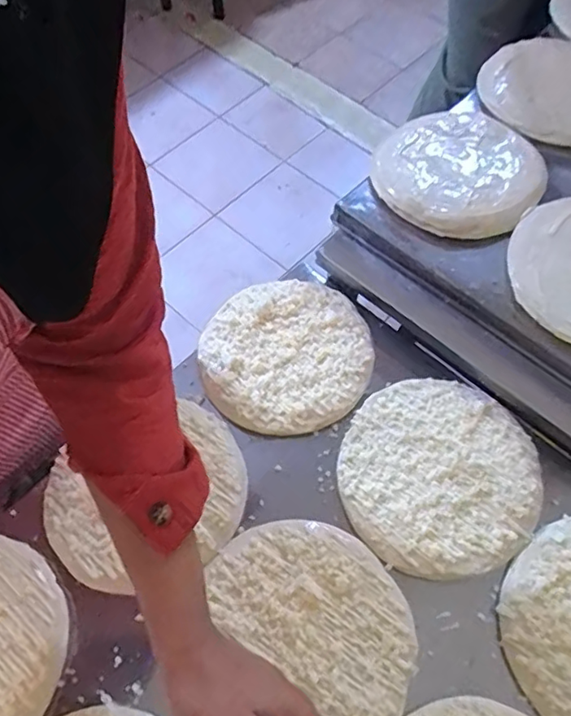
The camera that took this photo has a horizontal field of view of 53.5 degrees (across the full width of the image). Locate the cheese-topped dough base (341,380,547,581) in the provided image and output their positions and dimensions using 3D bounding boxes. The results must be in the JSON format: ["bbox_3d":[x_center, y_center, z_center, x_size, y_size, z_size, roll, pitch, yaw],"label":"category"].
[{"bbox_3d":[0.159,0.115,0.582,0.194,0.013,0.203,-1,62,2],"label":"cheese-topped dough base"}]

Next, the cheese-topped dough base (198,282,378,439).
[{"bbox_3d":[0.003,-0.009,0.652,0.198,0.008,0.187,-1,62,2],"label":"cheese-topped dough base"}]

